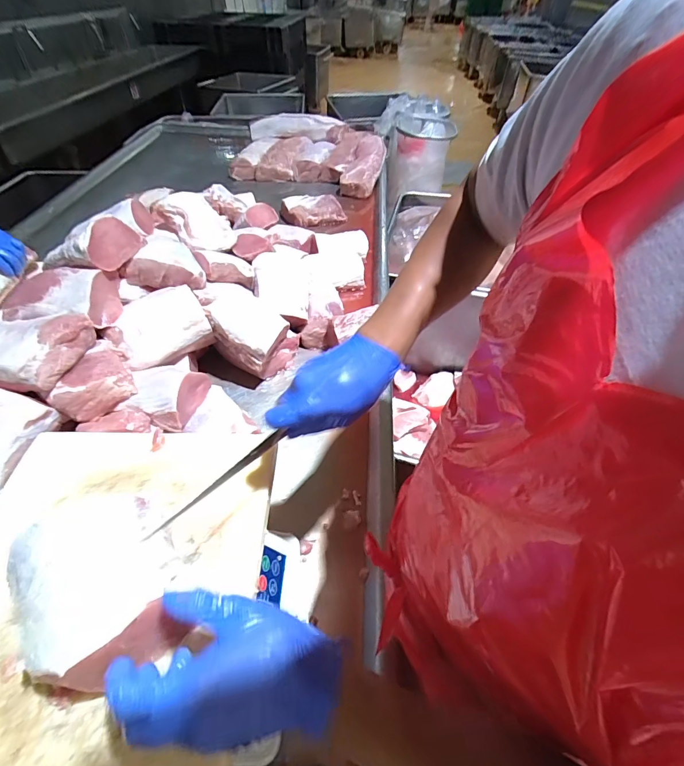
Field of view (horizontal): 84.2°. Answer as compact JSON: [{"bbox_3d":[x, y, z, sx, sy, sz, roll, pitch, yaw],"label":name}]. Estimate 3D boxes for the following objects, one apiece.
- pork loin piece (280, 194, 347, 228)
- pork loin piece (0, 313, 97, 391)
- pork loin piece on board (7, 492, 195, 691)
[{"bbox_3d":[-0.096,-0.567,1.248,0.201,0.080,0.102,-14,50,-13],"label":"pork loin piece"},{"bbox_3d":[-0.495,-0.061,0.576,0.180,0.055,0.125,8,49,6],"label":"pork loin piece"},{"bbox_3d":[-0.215,0.175,0.341,0.114,0.066,0.154,-29,55,-24],"label":"pork loin piece on board"}]

